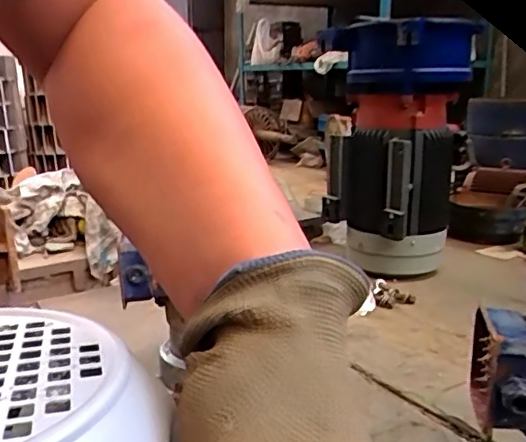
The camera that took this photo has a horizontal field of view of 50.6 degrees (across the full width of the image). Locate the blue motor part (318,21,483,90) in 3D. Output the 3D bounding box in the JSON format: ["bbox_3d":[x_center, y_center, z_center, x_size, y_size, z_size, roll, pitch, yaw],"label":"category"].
[{"bbox_3d":[0.349,-0.443,1.459,0.388,0.144,0.333,2,14,13],"label":"blue motor part"}]

